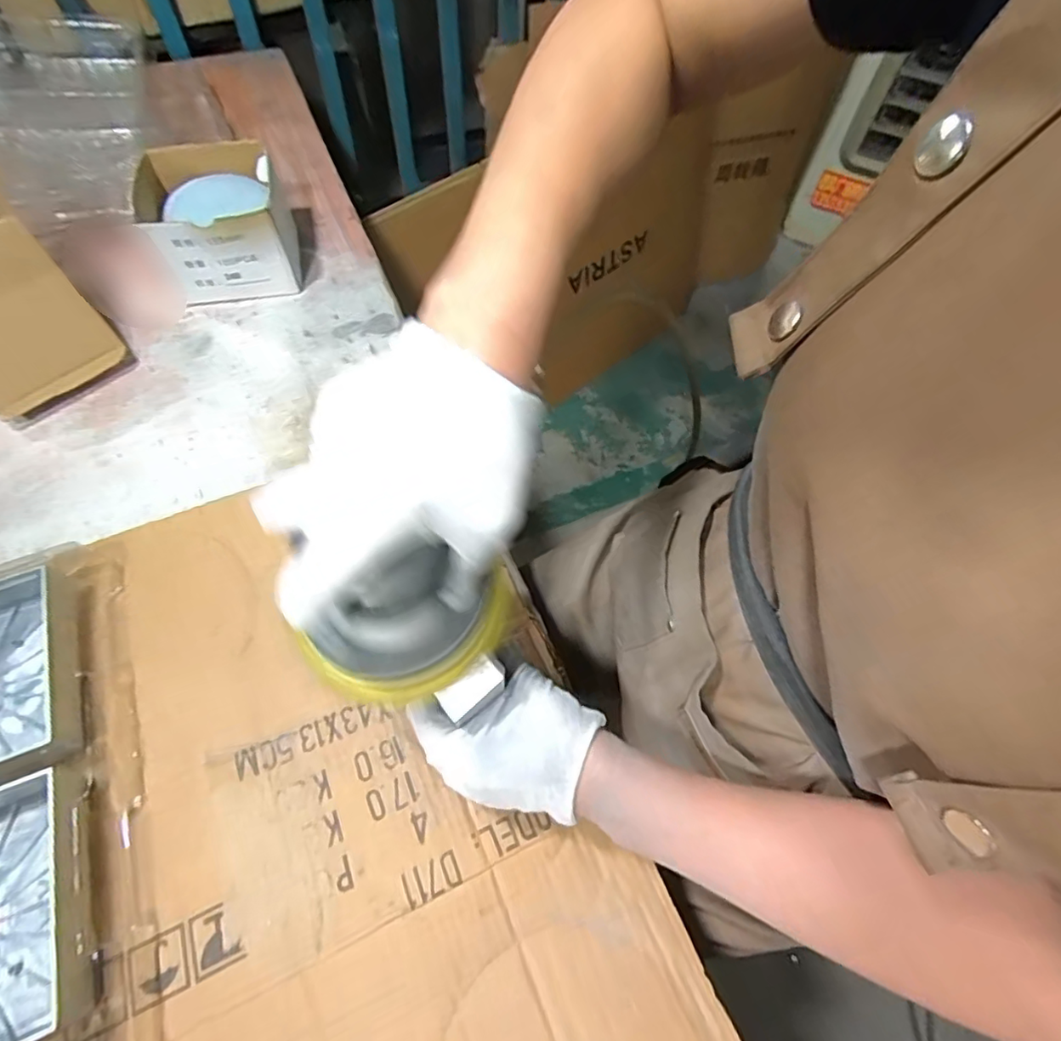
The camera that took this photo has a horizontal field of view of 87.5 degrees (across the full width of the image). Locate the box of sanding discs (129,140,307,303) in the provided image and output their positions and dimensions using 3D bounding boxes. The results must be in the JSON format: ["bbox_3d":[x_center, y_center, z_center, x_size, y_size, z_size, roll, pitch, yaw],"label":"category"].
[{"bbox_3d":[-0.348,-0.336,0.614,0.147,0.097,0.189,-21,63,-13],"label":"box of sanding discs"}]

